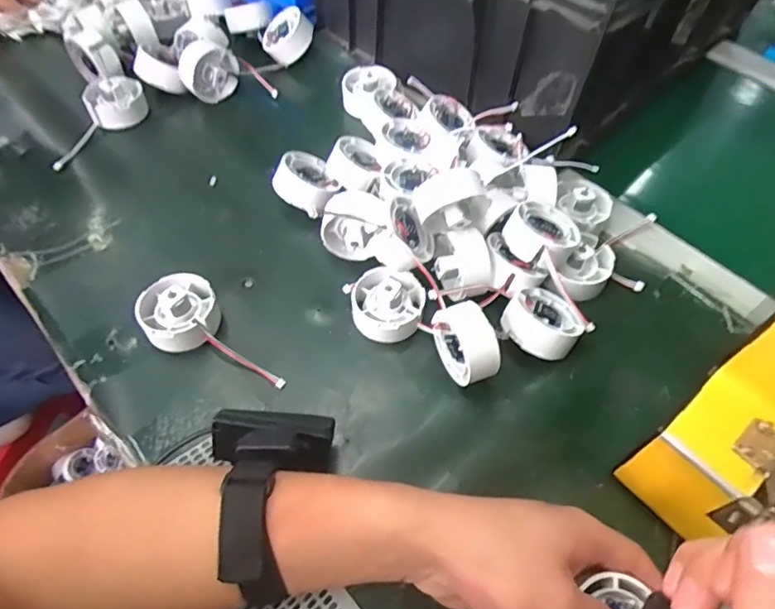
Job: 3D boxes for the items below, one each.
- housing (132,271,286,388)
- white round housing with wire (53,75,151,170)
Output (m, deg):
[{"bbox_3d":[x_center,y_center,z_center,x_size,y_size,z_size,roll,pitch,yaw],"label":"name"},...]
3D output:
[{"bbox_3d":[-0.133,0.025,0.385,0.059,0.035,0.114,-34,64,-22],"label":"housing"},{"bbox_3d":[-0.280,-0.184,0.534,0.062,0.034,0.111,4,56,1],"label":"white round housing with wire"}]

